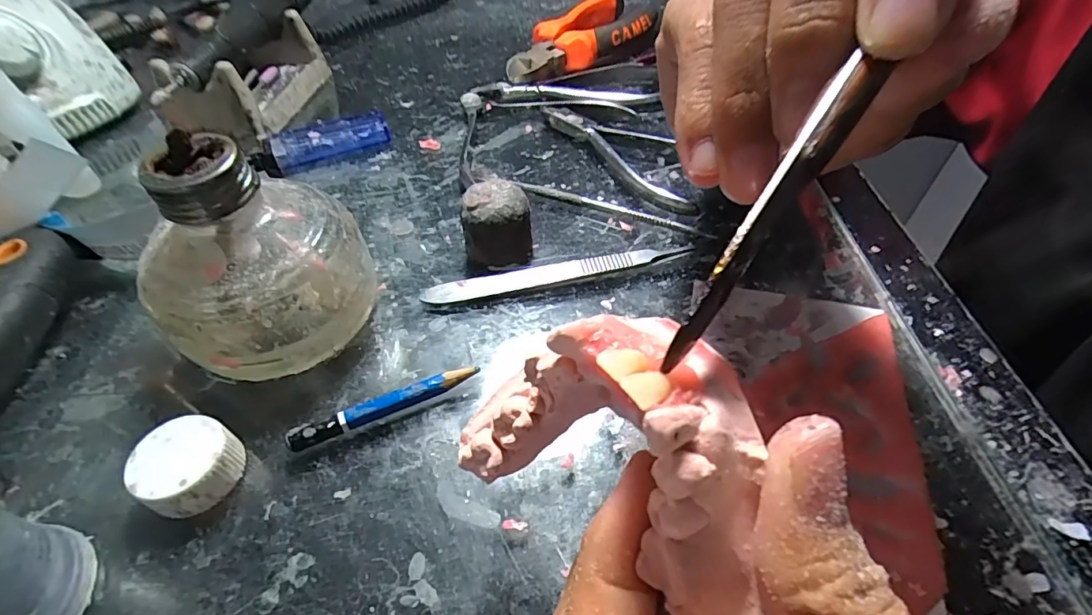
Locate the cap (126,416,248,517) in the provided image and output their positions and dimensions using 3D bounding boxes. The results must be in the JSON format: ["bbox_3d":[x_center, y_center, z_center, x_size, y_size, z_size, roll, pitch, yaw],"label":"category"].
[{"bbox_3d":[-0.114,0.051,0.159,0.027,0.017,0.027,-1,52,1],"label":"cap"}]

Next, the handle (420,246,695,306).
[{"bbox_3d":[0.006,-0.015,0.219,0.117,0.006,0.014,-10,52,-6],"label":"handle"}]

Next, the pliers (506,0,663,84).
[{"bbox_3d":[0.029,-0.193,0.359,0.054,0.025,0.154,32,59,24],"label":"pliers"}]

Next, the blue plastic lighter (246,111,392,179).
[{"bbox_3d":[-0.130,-0.096,0.288,0.075,0.016,0.023,-20,54,-13],"label":"blue plastic lighter"}]

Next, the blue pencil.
[{"bbox_3d":[-0.056,0.036,0.176,0.065,0.009,0.009,-19,51,-14],"label":"blue pencil"}]

